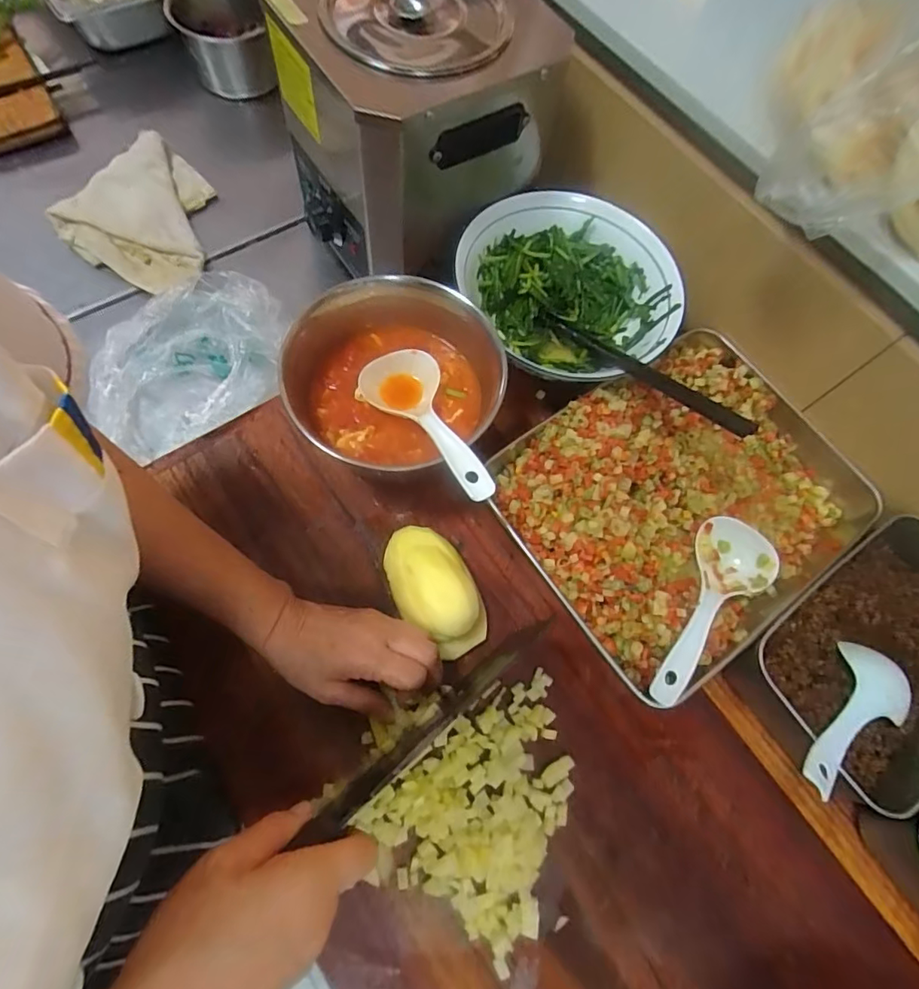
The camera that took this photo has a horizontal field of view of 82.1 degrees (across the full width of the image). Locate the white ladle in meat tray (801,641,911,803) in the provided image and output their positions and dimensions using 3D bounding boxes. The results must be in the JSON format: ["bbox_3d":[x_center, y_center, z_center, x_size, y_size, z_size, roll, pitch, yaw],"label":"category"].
[{"bbox_3d":[0.282,0.163,0.383,0.153,0.027,0.059,-20,71,-33],"label":"white ladle in meat tray"}]

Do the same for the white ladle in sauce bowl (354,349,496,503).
[{"bbox_3d":[-0.029,-0.056,0.413,0.071,0.039,0.176,-22,46,-10],"label":"white ladle in sauce bowl"}]

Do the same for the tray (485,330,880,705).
[{"bbox_3d":[0.198,0.000,0.461,0.298,0.057,0.234,-32,75,-16],"label":"tray"}]

